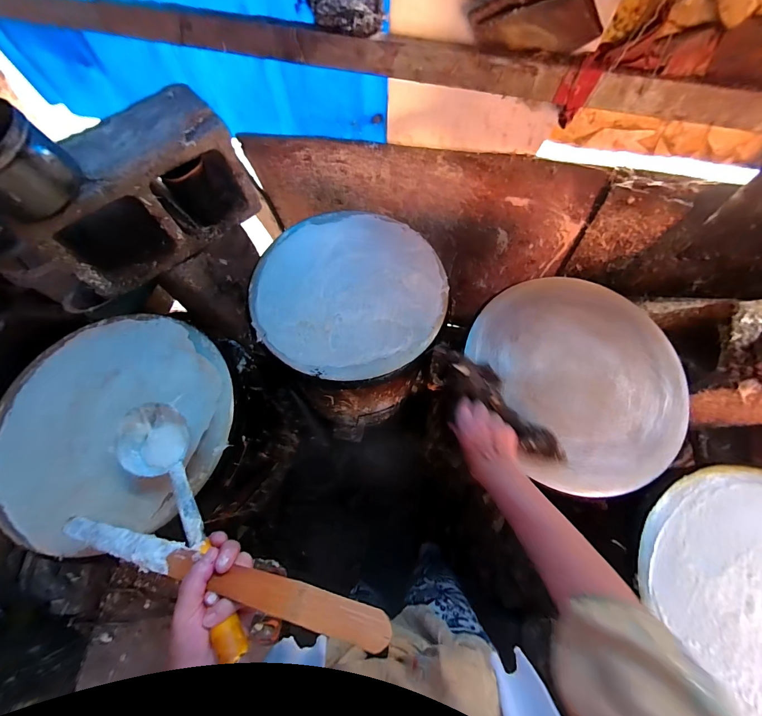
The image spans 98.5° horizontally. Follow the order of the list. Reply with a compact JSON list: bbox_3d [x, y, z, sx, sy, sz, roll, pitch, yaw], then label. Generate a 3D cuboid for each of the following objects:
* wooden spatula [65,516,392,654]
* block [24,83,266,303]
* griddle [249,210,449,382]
[{"bbox_3d":[-0.187,0.211,0.330,0.413,0.016,0.025,0,67,22],"label":"wooden spatula"},{"bbox_3d":[-0.471,-0.323,0.655,0.373,0.199,0.184,-40,74,-14],"label":"block"},{"bbox_3d":[-0.061,-0.139,0.624,0.356,0.030,0.361,0,68,0],"label":"griddle"}]

